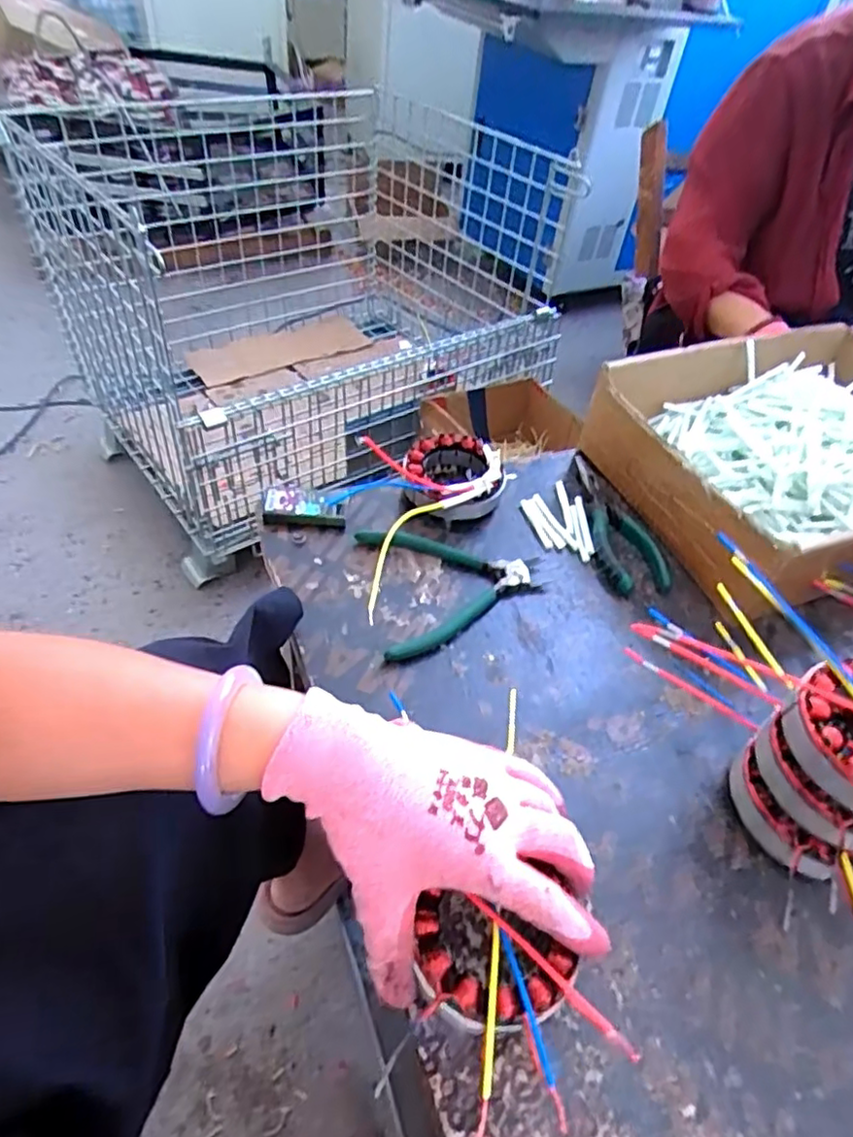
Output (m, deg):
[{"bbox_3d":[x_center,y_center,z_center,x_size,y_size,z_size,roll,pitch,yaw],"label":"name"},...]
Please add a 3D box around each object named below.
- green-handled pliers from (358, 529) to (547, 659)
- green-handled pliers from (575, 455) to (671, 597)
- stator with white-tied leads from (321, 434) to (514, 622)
[{"bbox_3d":[0.024,0.008,0.495,0.135,0.010,0.121,-8,49,-14],"label":"green-handled pliers"},{"bbox_3d":[0.160,-0.047,0.555,0.053,0.018,0.157,-5,48,-12],"label":"green-handled pliers"},{"bbox_3d":[-0.015,-0.055,0.524,0.106,0.053,0.207,30,51,19],"label":"stator with white-tied leads"}]

